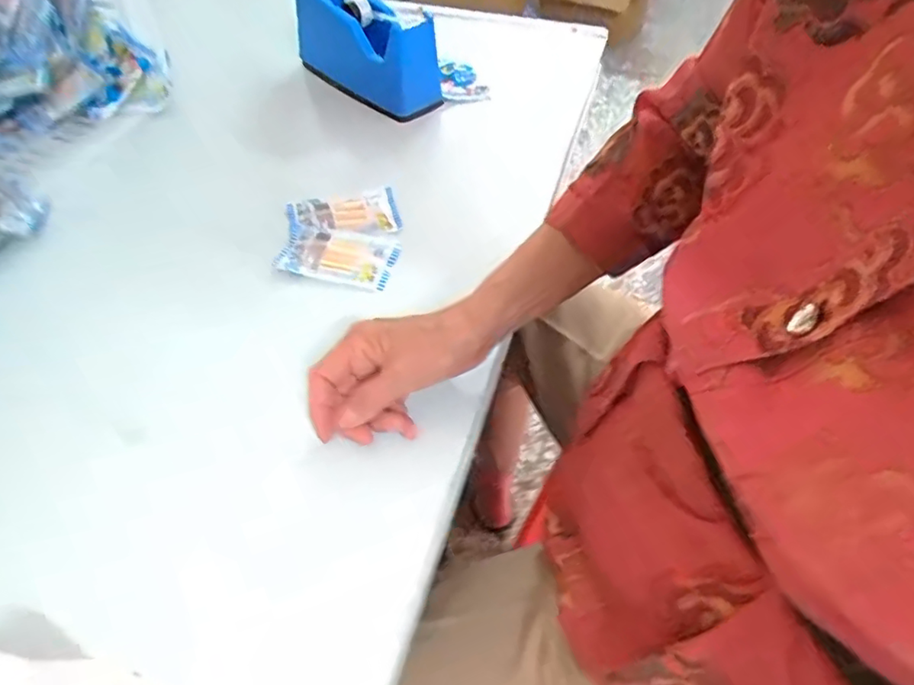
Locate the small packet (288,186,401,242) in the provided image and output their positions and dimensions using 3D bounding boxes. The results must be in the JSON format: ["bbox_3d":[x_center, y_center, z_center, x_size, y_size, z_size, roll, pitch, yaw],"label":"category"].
[{"bbox_3d":[-0.112,-0.129,0.581,0.107,0.018,0.065,-12,50,-10],"label":"small packet"}]

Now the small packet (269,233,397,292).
[{"bbox_3d":[-0.107,-0.082,0.541,0.099,0.017,0.074,11,50,10],"label":"small packet"}]

